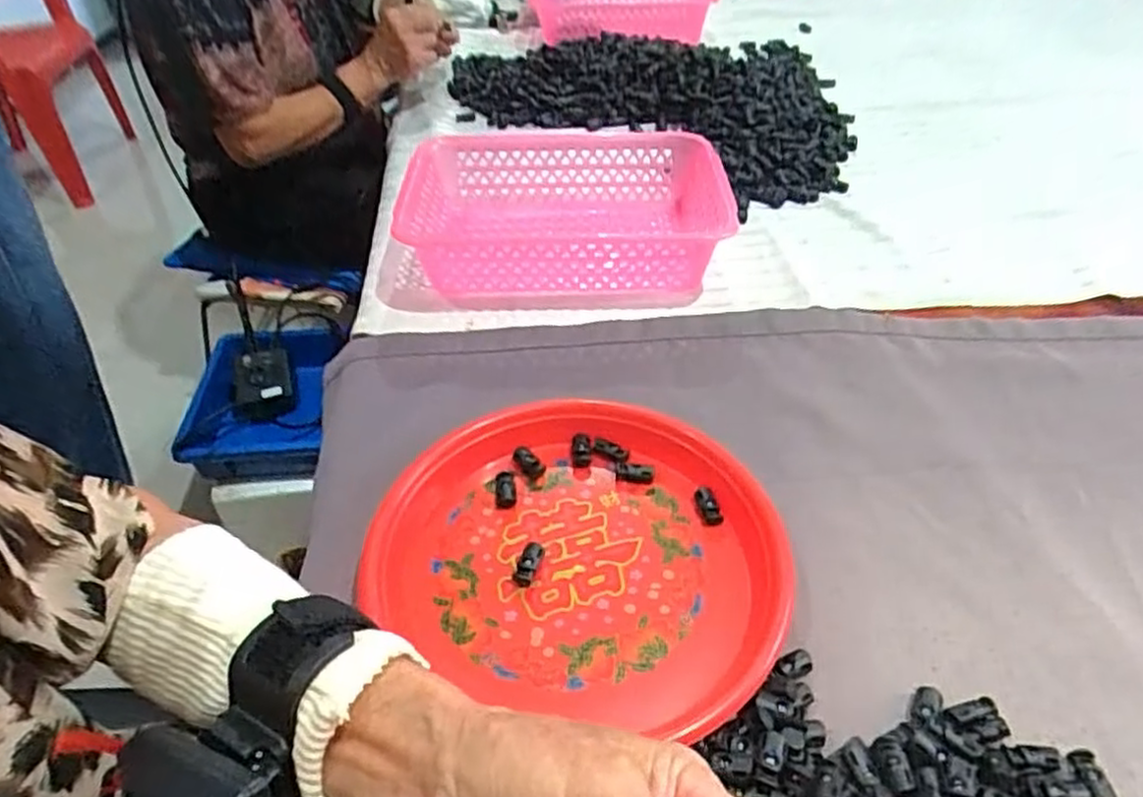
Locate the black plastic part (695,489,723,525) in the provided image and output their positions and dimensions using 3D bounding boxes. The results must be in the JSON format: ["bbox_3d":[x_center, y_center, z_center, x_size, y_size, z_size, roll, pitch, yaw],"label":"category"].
[{"bbox_3d":[0.093,0.073,0.493,0.014,0.010,0.026,-9,44,-9],"label":"black plastic part"}]

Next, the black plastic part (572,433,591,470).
[{"bbox_3d":[0.007,0.040,0.535,0.014,0.006,0.029,0,55,1],"label":"black plastic part"}]

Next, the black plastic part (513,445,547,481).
[{"bbox_3d":[-0.031,0.047,0.526,0.015,0.006,0.030,-26,48,-24],"label":"black plastic part"}]

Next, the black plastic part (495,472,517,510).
[{"bbox_3d":[-0.046,0.064,0.507,0.015,0.006,0.030,-3,43,-2],"label":"black plastic part"}]

